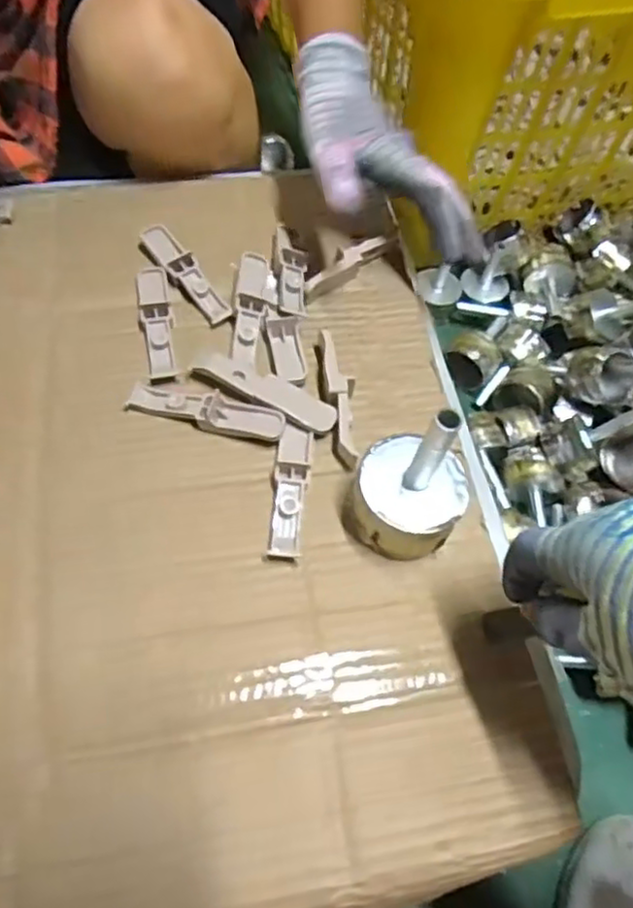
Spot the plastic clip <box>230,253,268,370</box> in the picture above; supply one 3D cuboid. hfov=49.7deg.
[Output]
[{"bbox_3d":[-0.045,-0.100,0.466,0.021,0.015,0.093,2,60,-4],"label":"plastic clip"}]

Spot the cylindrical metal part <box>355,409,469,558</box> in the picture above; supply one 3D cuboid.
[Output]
[{"bbox_3d":[0.052,0.012,0.362,0.060,0.096,0.056,2,60,-4],"label":"cylindrical metal part"}]

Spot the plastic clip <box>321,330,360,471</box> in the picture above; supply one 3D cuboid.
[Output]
[{"bbox_3d":[0.016,-0.037,0.437,0.015,0.016,0.091,-5,61,-8],"label":"plastic clip"}]

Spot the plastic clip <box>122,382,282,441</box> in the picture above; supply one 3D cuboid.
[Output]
[{"bbox_3d":[-0.069,-0.027,0.427,0.098,0.014,0.020,13,60,2],"label":"plastic clip"}]

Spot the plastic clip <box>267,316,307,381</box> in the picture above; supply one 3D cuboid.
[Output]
[{"bbox_3d":[-0.019,-0.070,0.457,0.021,0.012,0.047,-7,61,-9],"label":"plastic clip"}]

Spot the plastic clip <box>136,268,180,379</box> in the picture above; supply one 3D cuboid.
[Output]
[{"bbox_3d":[-0.108,-0.093,0.464,0.022,0.010,0.091,-10,61,-10],"label":"plastic clip"}]

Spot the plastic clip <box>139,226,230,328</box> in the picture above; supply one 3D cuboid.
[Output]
[{"bbox_3d":[-0.093,-0.131,0.485,0.021,0.011,0.096,-34,68,-21],"label":"plastic clip"}]

